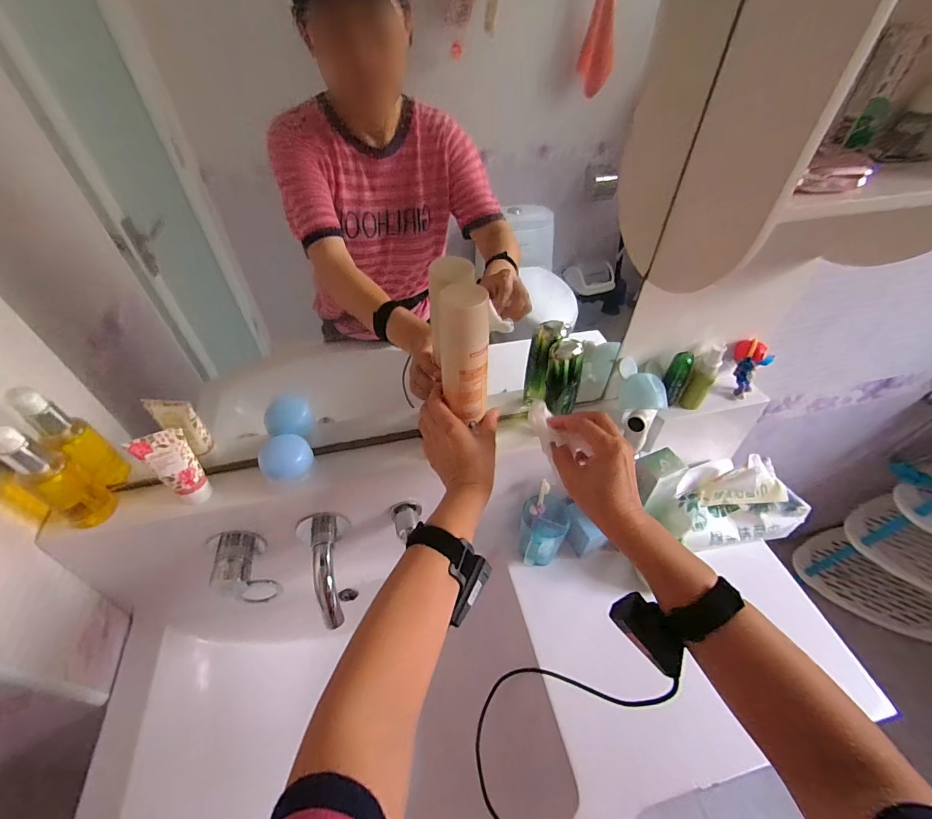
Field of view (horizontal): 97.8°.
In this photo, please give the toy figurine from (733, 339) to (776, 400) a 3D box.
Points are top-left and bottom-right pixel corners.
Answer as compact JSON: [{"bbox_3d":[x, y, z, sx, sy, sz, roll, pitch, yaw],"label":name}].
[{"bbox_3d":[0.408,-0.059,0.596,0.047,0.083,0.034,31,54,26],"label":"toy figurine"}]

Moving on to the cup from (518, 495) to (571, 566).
[{"bbox_3d":[0.118,0.187,0.619,0.071,0.095,0.073,0,46,0],"label":"cup"}]

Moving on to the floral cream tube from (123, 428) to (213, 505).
[{"bbox_3d":[-0.315,0.063,0.447,0.027,0.097,0.042,30,54,26],"label":"floral cream tube"}]

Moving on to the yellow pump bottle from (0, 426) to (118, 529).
[{"bbox_3d":[-0.426,0.071,0.422,0.035,0.138,0.041,26,52,23],"label":"yellow pump bottle"}]

